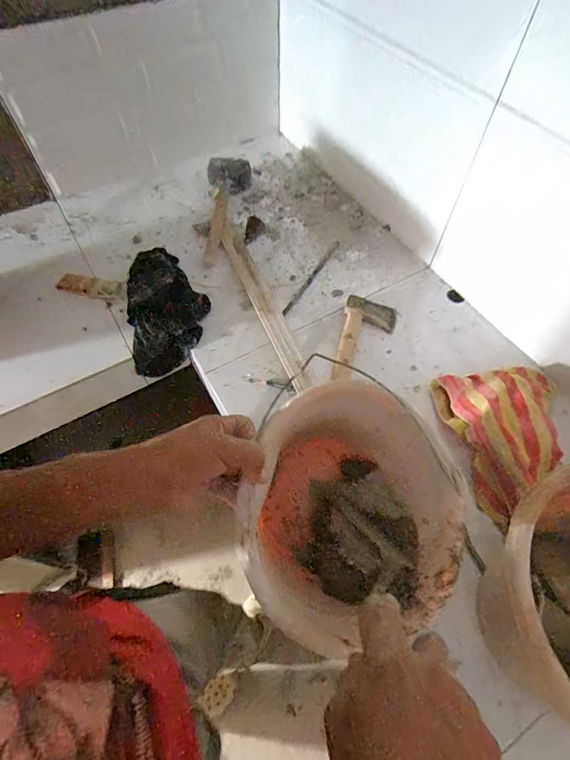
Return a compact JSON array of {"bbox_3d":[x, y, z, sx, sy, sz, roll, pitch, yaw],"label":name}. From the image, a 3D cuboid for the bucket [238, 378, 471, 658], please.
[{"bbox_3d":[0.060,0.147,0.451,0.220,0.201,0.224,1,60,-2],"label":"bucket"}]

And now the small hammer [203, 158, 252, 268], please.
[{"bbox_3d":[-0.120,-0.364,0.855,0.094,0.051,0.292,-1,60,-3],"label":"small hammer"}]

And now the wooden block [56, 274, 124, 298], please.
[{"bbox_3d":[-0.366,-0.179,0.766,0.128,0.015,0.038,11,60,4],"label":"wooden block"}]

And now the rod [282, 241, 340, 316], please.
[{"bbox_3d":[0.054,-0.203,0.793,0.013,0.004,0.225,28,62,13],"label":"rod"}]

